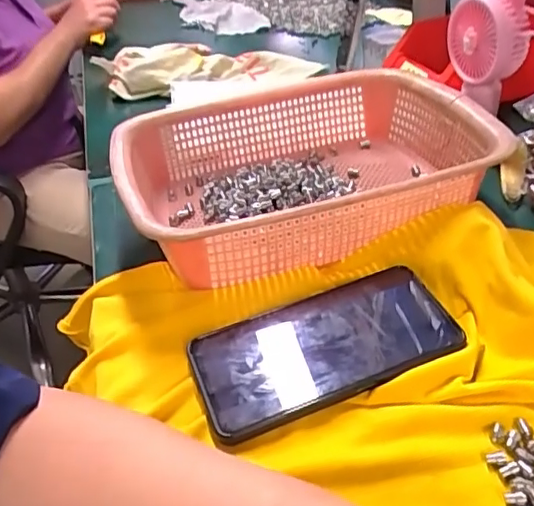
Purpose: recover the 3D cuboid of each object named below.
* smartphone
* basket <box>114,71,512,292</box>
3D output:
[{"bbox_3d":[0.036,0.059,0.357,0.160,0.015,0.077,-17,39,-13],"label":"smartphone"},{"bbox_3d":[0.027,-0.071,0.481,0.287,0.074,0.214,-16,38,-13],"label":"basket"}]

